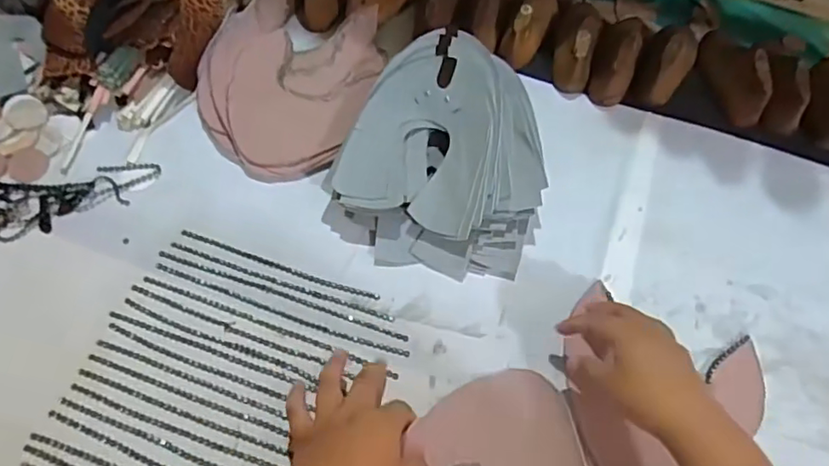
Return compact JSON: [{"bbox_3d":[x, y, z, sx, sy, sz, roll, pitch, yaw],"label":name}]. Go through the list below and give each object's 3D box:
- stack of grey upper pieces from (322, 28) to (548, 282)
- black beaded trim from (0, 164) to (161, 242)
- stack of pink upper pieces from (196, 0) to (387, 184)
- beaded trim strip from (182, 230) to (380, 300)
[{"bbox_3d":[0.034,-0.075,0.550,0.191,0.079,0.215,19,61,8],"label":"stack of grey upper pieces"},{"bbox_3d":[-0.346,-0.030,0.543,0.199,0.007,0.062,-13,62,-10],"label":"black beaded trim"},{"bbox_3d":[-0.129,-0.162,0.612,0.180,0.040,0.234,12,60,4],"label":"stack of pink upper pieces"},{"bbox_3d":[-0.122,0.029,0.525,0.190,0.005,0.007,18,61,7],"label":"beaded trim strip"}]

